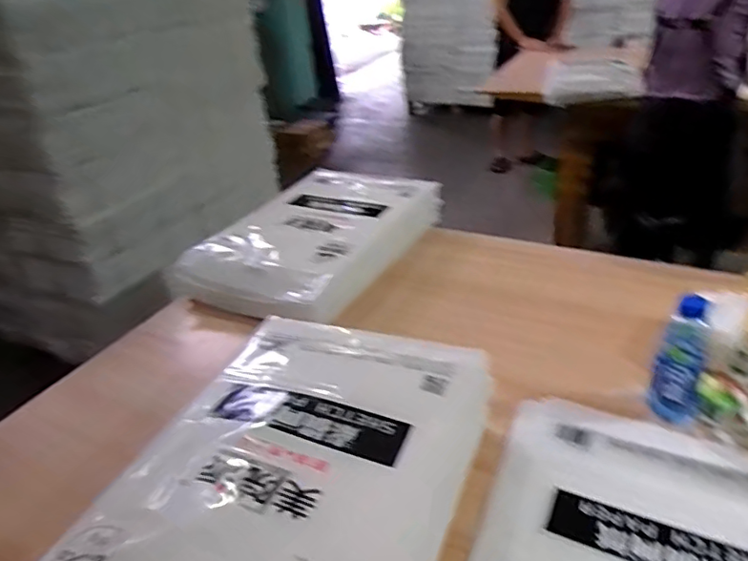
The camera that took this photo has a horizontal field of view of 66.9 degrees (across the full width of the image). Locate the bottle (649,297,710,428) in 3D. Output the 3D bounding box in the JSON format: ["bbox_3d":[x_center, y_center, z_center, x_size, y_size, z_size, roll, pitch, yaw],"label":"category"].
[{"bbox_3d":[0.460,0.115,0.844,0.068,0.177,0.059,22,41,37],"label":"bottle"}]

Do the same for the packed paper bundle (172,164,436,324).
[{"bbox_3d":[-0.134,-0.113,1.385,0.406,0.103,0.604,14,37,29],"label":"packed paper bundle"}]

